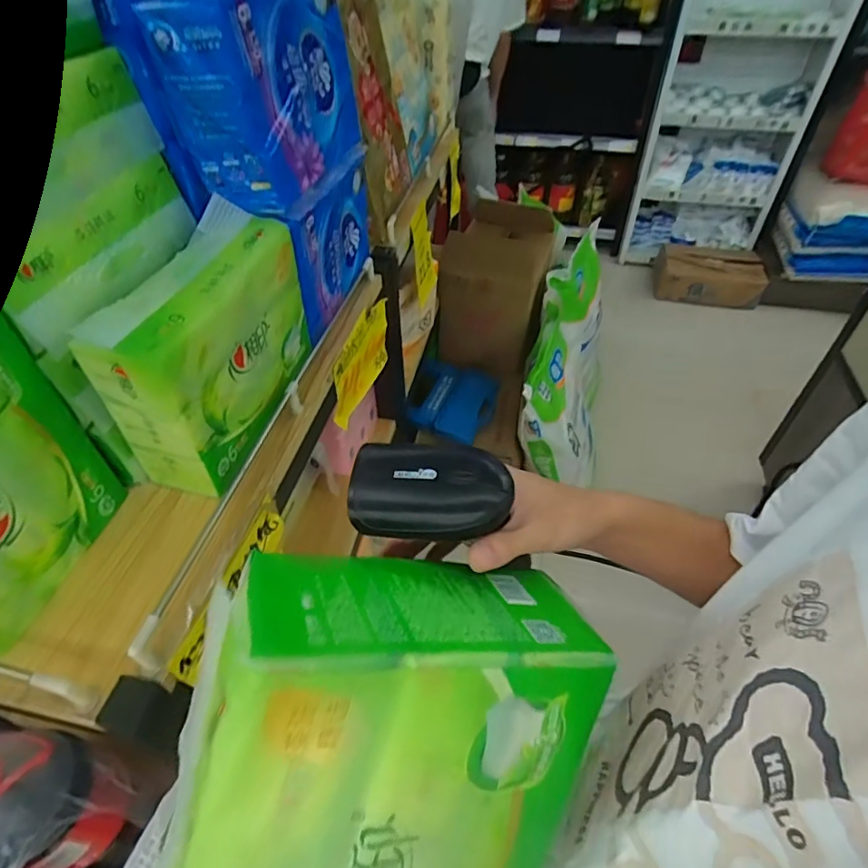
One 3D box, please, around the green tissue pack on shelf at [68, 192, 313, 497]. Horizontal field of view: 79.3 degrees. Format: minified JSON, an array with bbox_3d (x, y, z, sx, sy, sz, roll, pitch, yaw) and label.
[{"bbox_3d":[-0.256,-0.104,0.616,0.107,0.205,0.260,10,48,10],"label":"green tissue pack on shelf"}]

